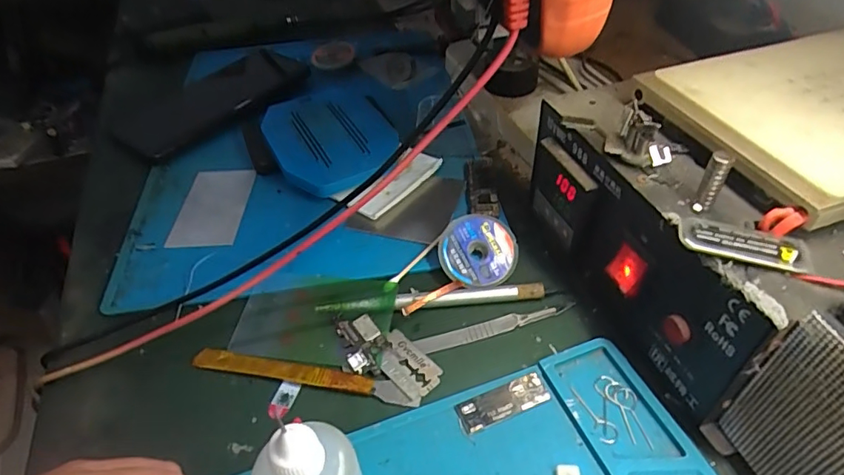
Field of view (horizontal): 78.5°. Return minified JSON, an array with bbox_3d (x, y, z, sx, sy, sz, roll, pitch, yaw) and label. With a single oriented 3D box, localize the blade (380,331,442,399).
[{"bbox_3d":[-0.008,0.065,0.264,0.021,0.004,0.037,-34,57,-28],"label":"blade"}]

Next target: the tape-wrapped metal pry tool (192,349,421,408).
[{"bbox_3d":[-0.061,0.069,0.261,0.118,0.004,0.011,7,44,11],"label":"tape-wrapped metal pry tool"}]

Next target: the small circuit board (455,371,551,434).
[{"bbox_3d":[0.039,0.078,0.245,0.045,0.004,0.015,-18,45,-15],"label":"small circuit board"}]

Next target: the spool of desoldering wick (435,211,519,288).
[{"bbox_3d":[0.033,0.008,0.303,0.044,0.010,0.043,4,71,5],"label":"spool of desoldering wick"}]

